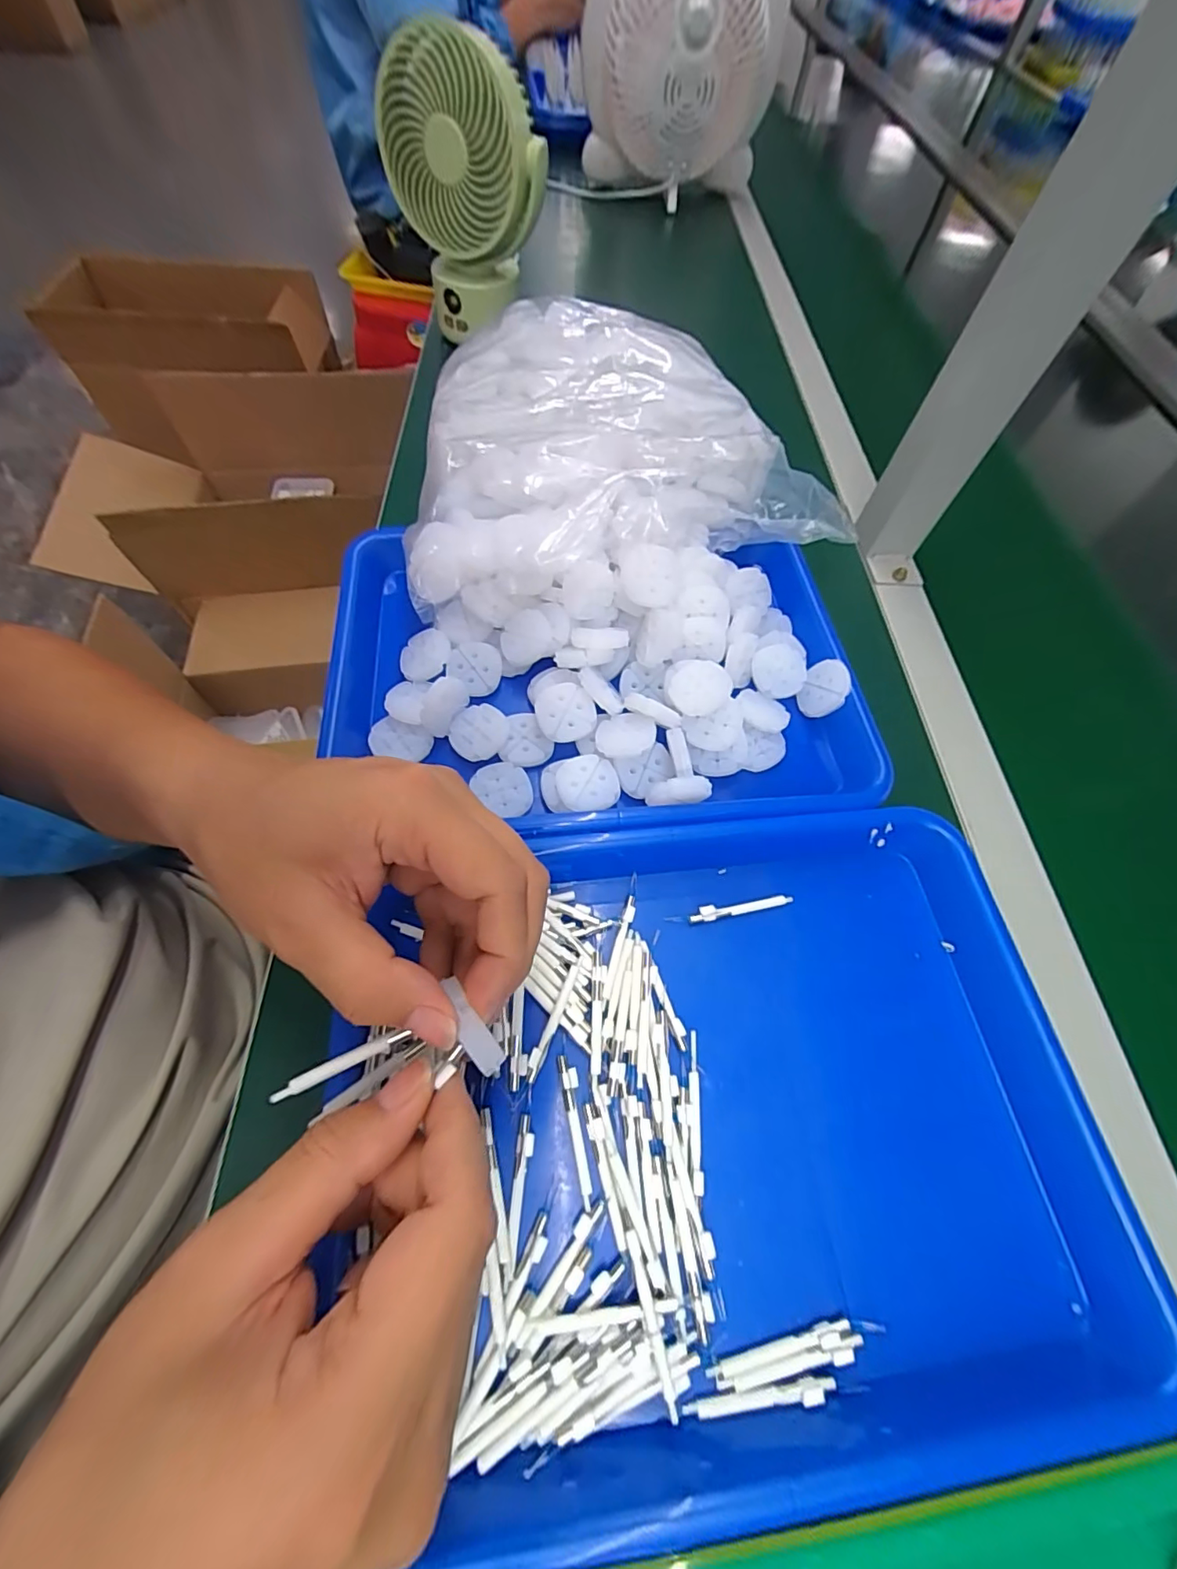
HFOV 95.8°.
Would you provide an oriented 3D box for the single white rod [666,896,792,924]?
[{"bbox_3d":[0.078,0.069,0.292,0.071,0.005,0.008,-8,64,-8],"label":"single white rod"}]

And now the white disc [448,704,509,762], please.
[{"bbox_3d":[-0.068,-0.032,0.328,0.035,0.011,0.033,1,63,-3],"label":"white disc"}]

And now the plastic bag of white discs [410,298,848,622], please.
[{"bbox_3d":[0.006,-0.275,0.393,0.269,0.082,0.304,-5,64,-6],"label":"plastic bag of white discs"}]

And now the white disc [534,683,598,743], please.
[{"bbox_3d":[-0.014,-0.044,0.325,0.036,0.007,0.036,0,86,-2],"label":"white disc"}]

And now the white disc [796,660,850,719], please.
[{"bbox_3d":[0.155,-0.064,0.351,0.008,0.032,0.036,19,73,-39],"label":"white disc"}]

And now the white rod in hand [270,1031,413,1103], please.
[{"bbox_3d":[-0.085,0.096,0.181,0.041,0.004,0.005,-18,66,-21],"label":"white rod in hand"}]

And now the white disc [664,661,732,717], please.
[{"bbox_3d":[0.066,-0.061,0.328,0.043,0.009,0.036,26,81,28],"label":"white disc"}]

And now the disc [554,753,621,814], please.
[{"bbox_3d":[0.000,0.000,0.310,0.035,0.007,0.037,1,63,-3],"label":"disc"}]

